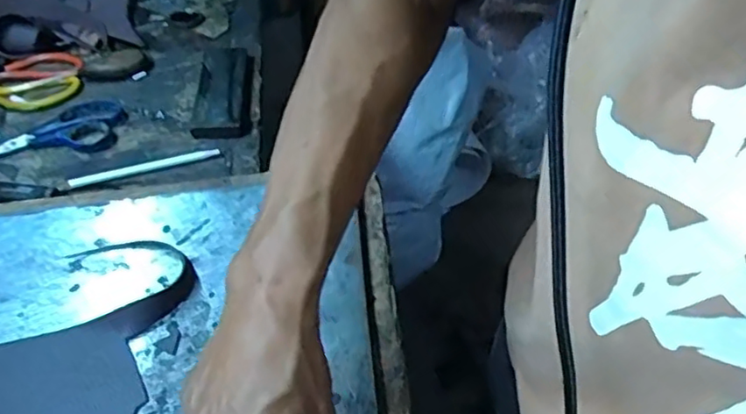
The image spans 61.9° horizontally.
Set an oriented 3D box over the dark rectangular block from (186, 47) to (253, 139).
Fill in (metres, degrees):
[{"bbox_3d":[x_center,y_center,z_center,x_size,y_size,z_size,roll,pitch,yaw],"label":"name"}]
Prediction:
[{"bbox_3d":[-0.168,-0.131,0.688,0.064,0.012,0.158,-2,48,-5],"label":"dark rectangular block"}]

